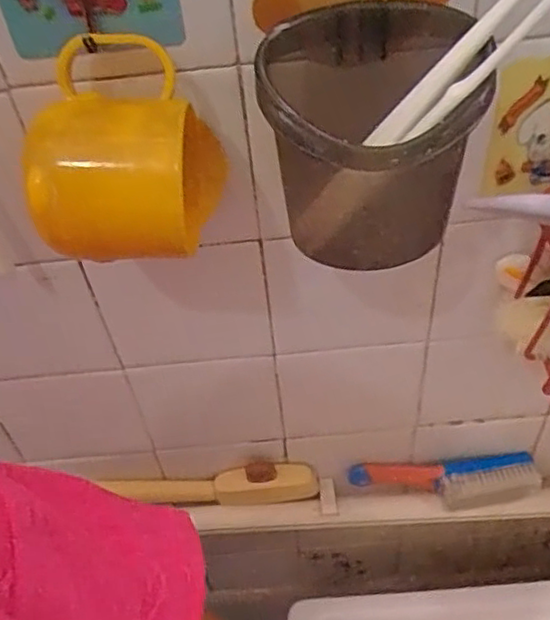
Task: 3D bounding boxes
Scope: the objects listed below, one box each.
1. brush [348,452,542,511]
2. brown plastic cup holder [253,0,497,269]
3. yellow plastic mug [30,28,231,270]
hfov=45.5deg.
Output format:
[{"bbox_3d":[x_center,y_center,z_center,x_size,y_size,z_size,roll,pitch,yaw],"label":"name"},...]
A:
[{"bbox_3d":[0.147,0.151,0.569,0.156,0.030,0.036,-5,47,1],"label":"brush"},{"bbox_3d":[0.039,-0.077,0.300,0.092,0.096,0.089,-2,47,4],"label":"brown plastic cup holder"},{"bbox_3d":[-0.065,-0.071,0.291,0.069,0.076,0.069,2,47,8],"label":"yellow plastic mug"}]

